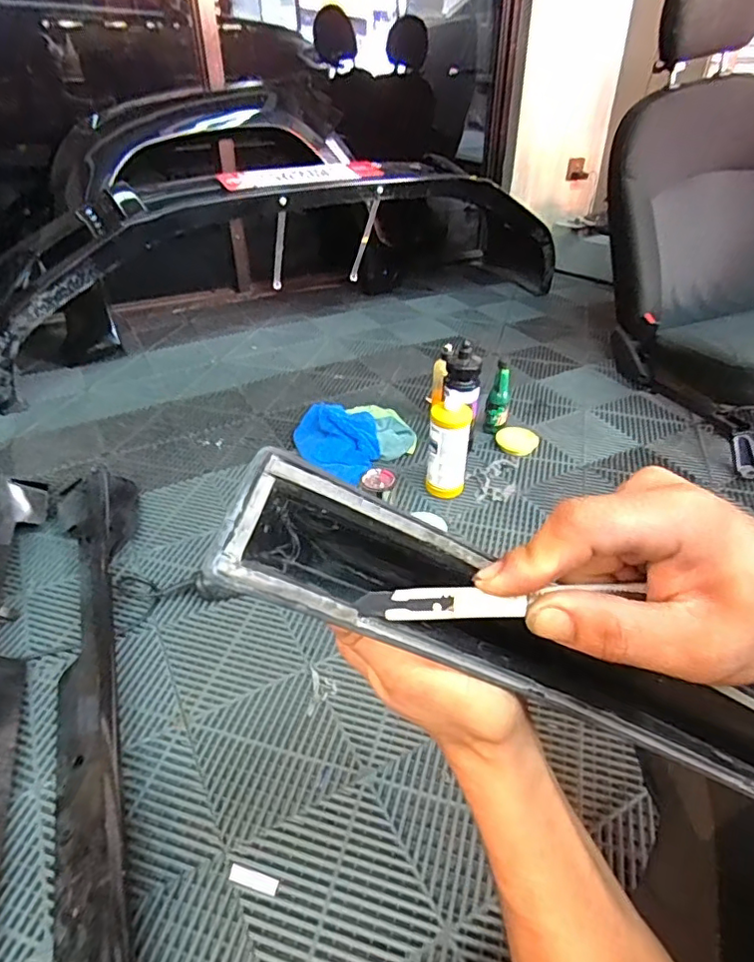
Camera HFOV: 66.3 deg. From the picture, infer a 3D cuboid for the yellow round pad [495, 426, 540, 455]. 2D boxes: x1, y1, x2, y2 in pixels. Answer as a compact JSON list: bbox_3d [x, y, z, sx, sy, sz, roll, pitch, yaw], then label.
[{"bbox_3d":[0.343,-0.097,1.416,0.101,0.017,0.084,14,63,10],"label":"yellow round pad"}]

